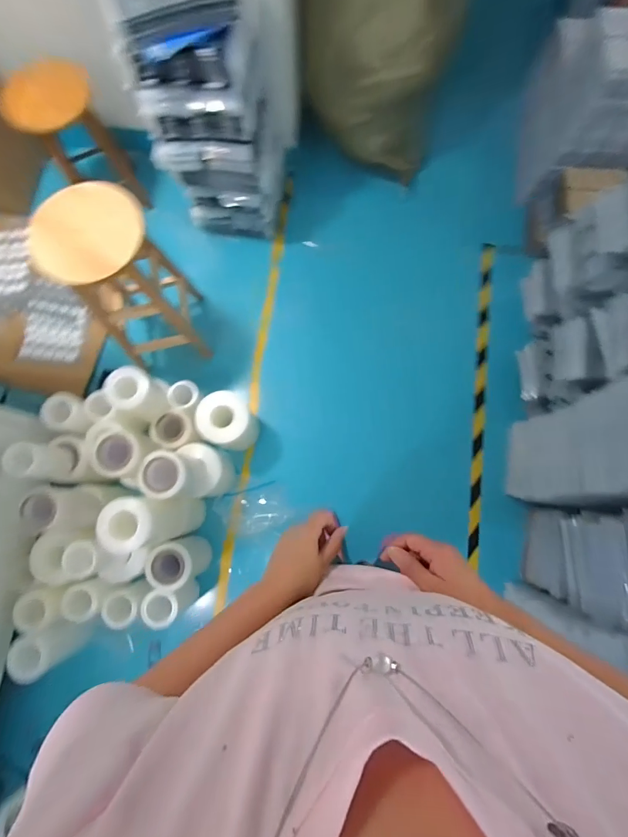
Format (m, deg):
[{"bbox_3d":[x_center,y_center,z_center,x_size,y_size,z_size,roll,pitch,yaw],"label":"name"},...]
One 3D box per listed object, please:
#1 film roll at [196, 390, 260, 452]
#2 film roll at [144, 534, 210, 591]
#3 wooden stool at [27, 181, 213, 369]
[{"bbox_3d":[-0.297,0.016,1.340,0.160,0.255,0.165,0,78,1],"label":"film roll"},{"bbox_3d":[-0.432,0.469,1.253,0.136,0.219,0.137,0,78,1],"label":"film roll"},{"bbox_3d":[-0.574,-0.410,1.248,0.305,0.616,0.300,0,78,1],"label":"wooden stool"}]

